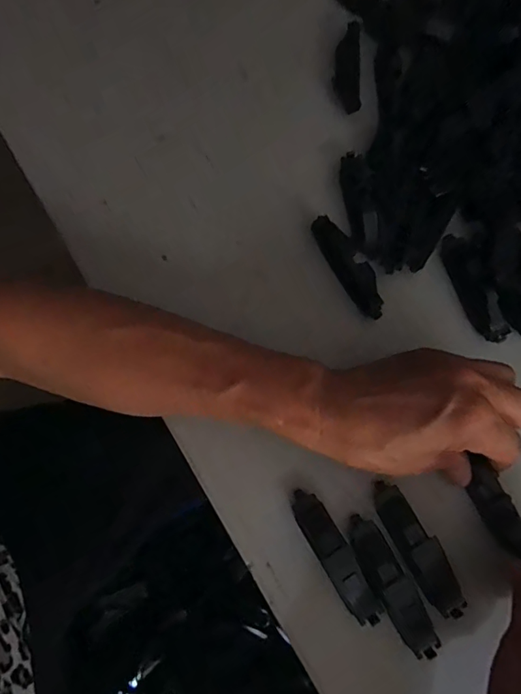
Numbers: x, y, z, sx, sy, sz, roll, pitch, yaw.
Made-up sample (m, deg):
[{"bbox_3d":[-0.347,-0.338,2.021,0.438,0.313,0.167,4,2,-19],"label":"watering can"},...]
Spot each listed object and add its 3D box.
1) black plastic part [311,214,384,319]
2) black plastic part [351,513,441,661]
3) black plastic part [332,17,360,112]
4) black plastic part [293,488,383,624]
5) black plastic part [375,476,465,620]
[{"bbox_3d":[0.062,-0.057,0.337,0.023,0.004,0.080,-28,77,-6],"label":"black plastic part"},{"bbox_3d":[0.076,0.139,0.282,0.020,0.015,0.080,-29,77,-6],"label":"black plastic part"},{"bbox_3d":[0.069,-0.224,0.387,0.021,0.006,0.083,1,75,1],"label":"black plastic part"},{"bbox_3d":[0.044,0.123,0.284,0.018,0.020,0.080,-30,77,-7],"label":"black plastic part"},{"bbox_3d":[0.092,0.118,0.283,0.021,0.022,0.079,-31,77,-7],"label":"black plastic part"}]

